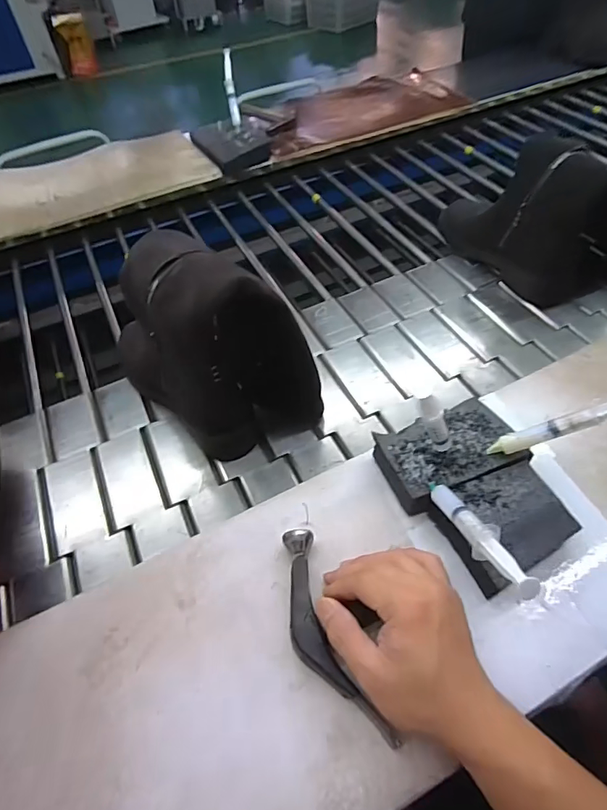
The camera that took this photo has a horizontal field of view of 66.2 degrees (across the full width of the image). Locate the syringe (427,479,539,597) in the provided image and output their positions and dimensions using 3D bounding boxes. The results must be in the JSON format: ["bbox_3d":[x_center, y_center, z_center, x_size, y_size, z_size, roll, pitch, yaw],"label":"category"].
[{"bbox_3d":[0.128,0.094,0.349,0.018,0.017,0.148,-13,17,-5],"label":"syringe"}]

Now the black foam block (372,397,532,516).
[{"bbox_3d":[0.142,0.046,0.457,0.127,0.029,0.082,-18,53,-9],"label":"black foam block"}]

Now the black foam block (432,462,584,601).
[{"bbox_3d":[0.181,0.108,0.417,0.098,0.034,0.085,-19,53,-10],"label":"black foam block"}]

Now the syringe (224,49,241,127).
[{"bbox_3d":[-0.149,-0.649,0.956,0.022,0.019,0.145,-8,97,-2],"label":"syringe"}]

